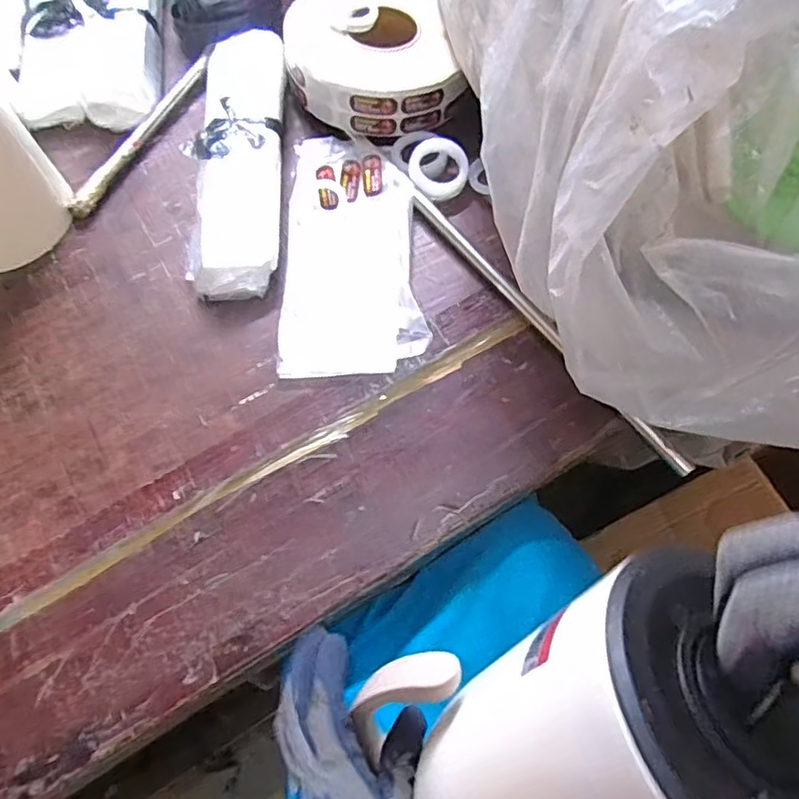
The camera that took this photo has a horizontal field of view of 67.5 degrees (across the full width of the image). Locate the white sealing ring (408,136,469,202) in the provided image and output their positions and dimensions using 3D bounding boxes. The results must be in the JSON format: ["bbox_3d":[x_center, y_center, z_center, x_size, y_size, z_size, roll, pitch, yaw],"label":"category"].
[{"bbox_3d":[0.039,-0.230,0.592,0.057,0.014,0.067,0,67,4],"label":"white sealing ring"}]

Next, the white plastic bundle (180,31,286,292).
[{"bbox_3d":[-0.165,-0.250,0.607,0.086,0.042,0.326,-3,67,2],"label":"white plastic bundle"}]

